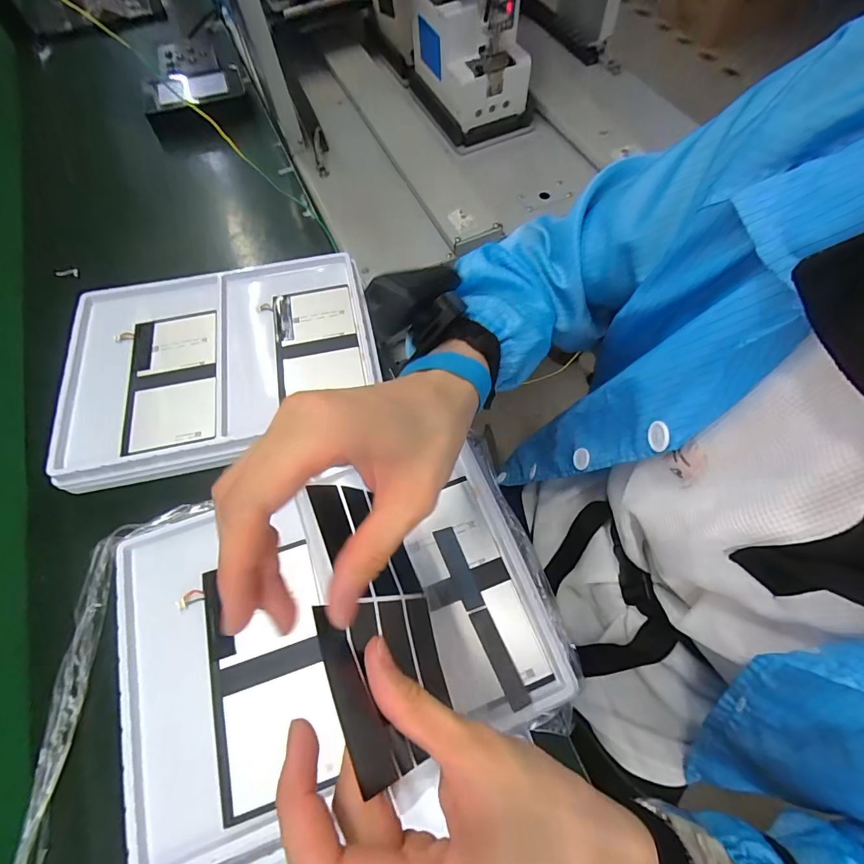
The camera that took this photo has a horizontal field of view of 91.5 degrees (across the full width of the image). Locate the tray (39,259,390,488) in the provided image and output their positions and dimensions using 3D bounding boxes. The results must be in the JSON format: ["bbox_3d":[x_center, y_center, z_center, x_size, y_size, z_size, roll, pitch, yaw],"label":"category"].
[{"bbox_3d":[-0.234,-0.088,0.469,0.327,0.033,0.249,-12,65,-2],"label":"tray"}]

